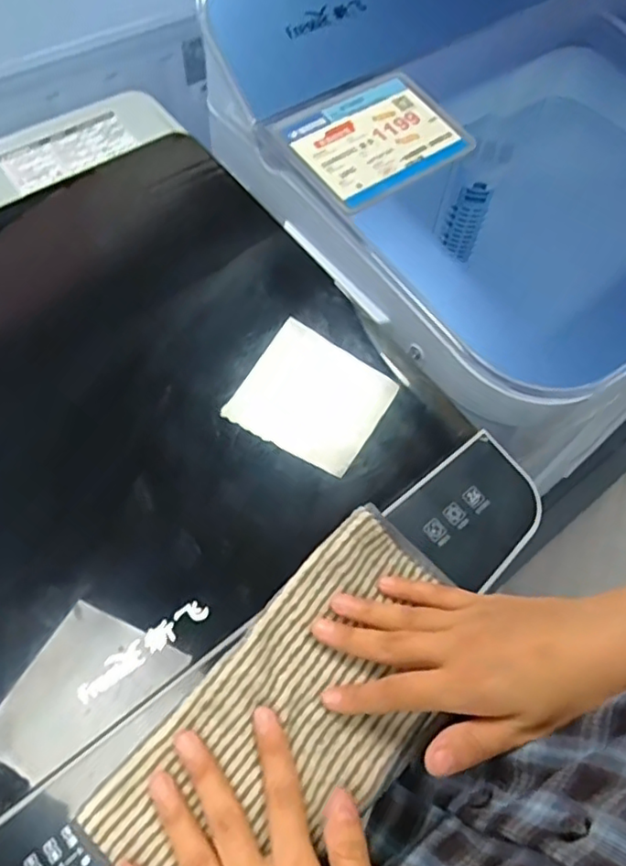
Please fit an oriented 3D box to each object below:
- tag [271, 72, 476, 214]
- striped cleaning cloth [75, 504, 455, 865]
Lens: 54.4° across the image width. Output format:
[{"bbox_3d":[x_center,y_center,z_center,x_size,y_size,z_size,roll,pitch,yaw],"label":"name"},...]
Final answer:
[{"bbox_3d":[0.054,-0.257,0.532,0.152,0.010,0.114,-35,74,-22],"label":"tag"},{"bbox_3d":[-0.002,0.152,0.334,0.109,0.016,0.222,42,68,8],"label":"striped cleaning cloth"}]

